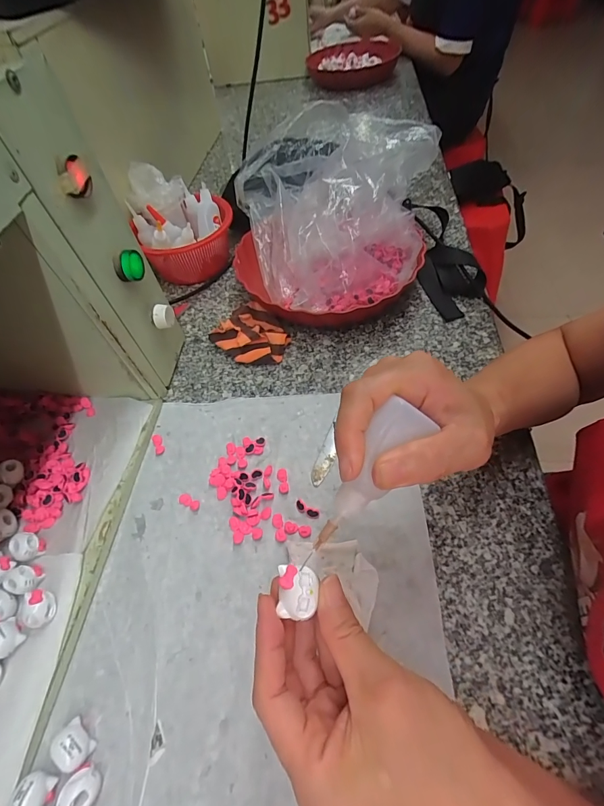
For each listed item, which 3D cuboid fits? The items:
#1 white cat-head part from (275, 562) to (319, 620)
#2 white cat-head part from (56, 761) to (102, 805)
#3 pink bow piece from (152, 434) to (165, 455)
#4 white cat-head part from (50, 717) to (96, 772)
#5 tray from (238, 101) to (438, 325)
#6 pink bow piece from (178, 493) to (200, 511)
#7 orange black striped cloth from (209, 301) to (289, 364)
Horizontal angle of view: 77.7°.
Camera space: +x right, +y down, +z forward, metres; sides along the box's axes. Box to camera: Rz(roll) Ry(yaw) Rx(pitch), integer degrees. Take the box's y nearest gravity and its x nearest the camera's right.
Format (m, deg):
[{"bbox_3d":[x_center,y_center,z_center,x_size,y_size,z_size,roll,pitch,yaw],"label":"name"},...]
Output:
[{"bbox_3d":[-0.002,0.097,0.195,0.019,0.008,0.023,-3,54,4],"label":"white cat-head part"},{"bbox_3d":[-0.144,0.253,0.244,0.021,0.017,0.024,15,57,15],"label":"white cat-head part"},{"bbox_3d":[-0.154,0.044,0.402,0.010,0.004,0.025,-22,56,-10],"label":"pink bow piece"},{"bbox_3d":[-0.158,0.236,0.258,0.019,0.017,0.026,-39,60,-21],"label":"white cat-head part"},{"bbox_3d":[0.037,-0.269,0.520,0.262,0.136,0.381,8,56,11],"label":"tray"},{"bbox_3d":[-0.109,0.095,0.362,0.026,0.004,0.011,23,60,20],"label":"pink bow piece"},{"bbox_3d":[-0.063,-0.088,0.472,0.105,0.025,0.079,37,65,27],"label":"orange black striped cloth"}]

